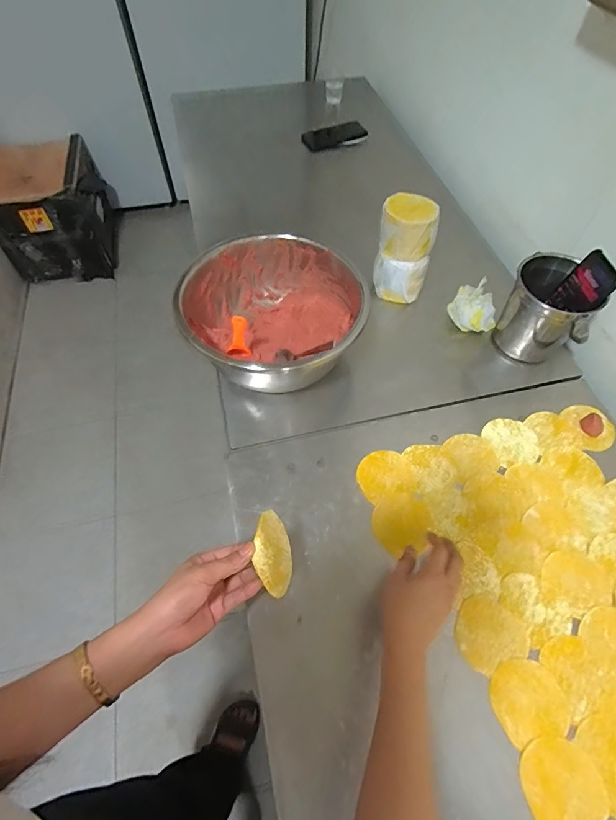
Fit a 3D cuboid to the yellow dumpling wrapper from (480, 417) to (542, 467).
[{"bbox_3d":[0.313,0.047,0.640,0.073,0.004,0.079,-22,61,-13],"label":"yellow dumpling wrapper"}]

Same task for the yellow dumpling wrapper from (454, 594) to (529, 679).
[{"bbox_3d":[0.220,0.268,0.505,0.083,0.004,0.076,0,58,0],"label":"yellow dumpling wrapper"}]

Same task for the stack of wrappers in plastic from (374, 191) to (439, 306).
[{"bbox_3d":[0.174,-0.286,0.764,0.095,0.170,0.097,11,59,6],"label":"stack of wrappers in plastic"}]

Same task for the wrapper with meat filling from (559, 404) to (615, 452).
[{"bbox_3d":[0.441,0.023,0.647,0.061,0.017,0.079,-12,59,-8],"label":"wrapper with meat filling"}]

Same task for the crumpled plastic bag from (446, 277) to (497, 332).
[{"bbox_3d":[0.290,-0.173,0.748,0.068,0.073,0.076,-19,60,-11],"label":"crumpled plastic bag"}]

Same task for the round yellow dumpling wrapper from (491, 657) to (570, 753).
[{"bbox_3d":[0.249,0.325,0.469,0.078,0.004,0.075,0,58,0],"label":"round yellow dumpling wrapper"}]

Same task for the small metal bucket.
[{"bbox_3d":[0.396,-0.164,0.698,0.127,0.157,0.118,0,58,0],"label":"small metal bucket"}]

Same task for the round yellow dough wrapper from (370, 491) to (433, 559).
[{"bbox_3d":[0.129,0.154,0.565,0.081,0.006,0.079,1,56,-1],"label":"round yellow dough wrapper"}]

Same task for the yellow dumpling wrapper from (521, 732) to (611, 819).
[{"bbox_3d":[0.263,0.385,0.428,0.082,0.004,0.079,0,58,0],"label":"yellow dumpling wrapper"}]

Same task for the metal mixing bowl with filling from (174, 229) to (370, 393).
[{"bbox_3d":[-0.055,-0.155,0.680,0.275,0.119,0.256,0,58,0],"label":"metal mixing bowl with filling"}]

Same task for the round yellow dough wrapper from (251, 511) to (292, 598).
[{"bbox_3d":[-0.036,0.152,0.448,0.009,0.071,0.082,-16,89,17],"label":"round yellow dough wrapper"}]

